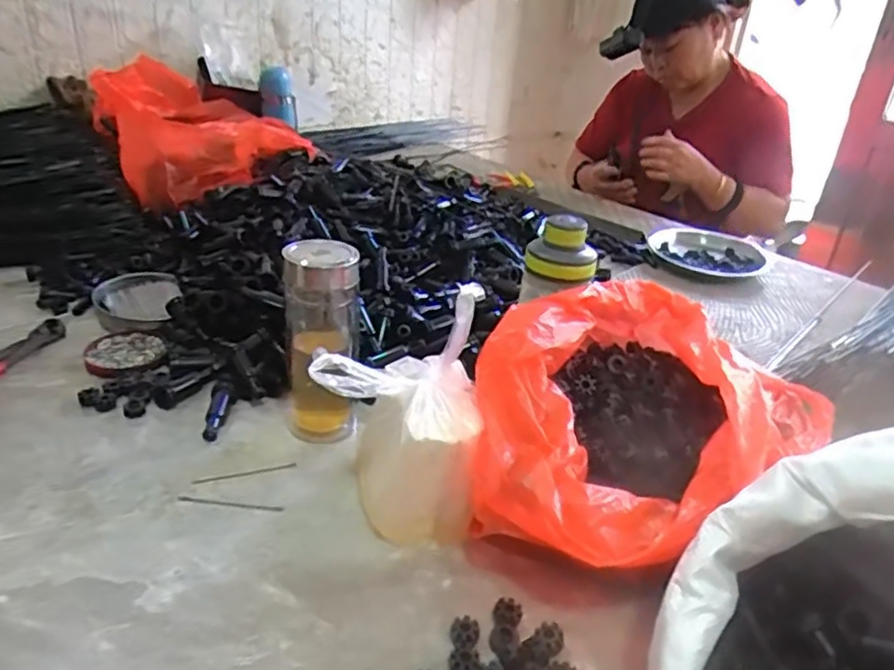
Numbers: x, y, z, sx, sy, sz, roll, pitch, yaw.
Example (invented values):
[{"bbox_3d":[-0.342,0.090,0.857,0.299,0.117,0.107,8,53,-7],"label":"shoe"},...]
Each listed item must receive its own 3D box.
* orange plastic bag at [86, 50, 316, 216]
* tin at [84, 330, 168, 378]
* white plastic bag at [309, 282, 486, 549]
[{"bbox_3d":[-0.452,-0.367,1.179,0.268,0.138,0.470,-13,34,-30],"label":"orange plastic bag"},{"bbox_3d":[-0.340,0.020,0.706,0.078,0.011,0.090,-8,32,-23],"label":"tin"},{"bbox_3d":[-0.031,0.061,0.516,0.118,0.168,0.108,8,29,6],"label":"white plastic bag"}]

